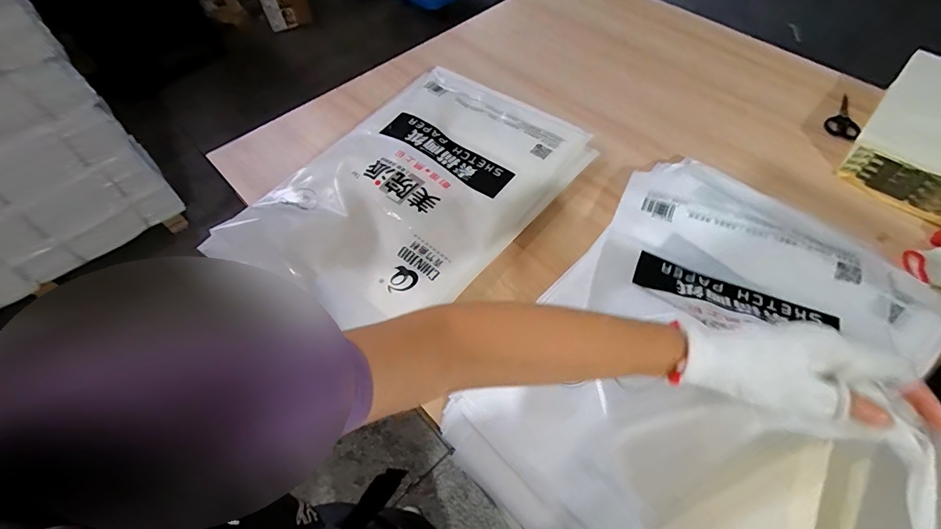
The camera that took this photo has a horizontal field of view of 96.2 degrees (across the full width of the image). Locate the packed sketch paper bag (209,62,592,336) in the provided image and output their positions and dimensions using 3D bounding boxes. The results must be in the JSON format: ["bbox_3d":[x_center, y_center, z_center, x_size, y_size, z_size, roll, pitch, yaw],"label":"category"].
[{"bbox_3d":[-0.103,-0.150,0.775,0.421,0.064,0.613,32,64,20],"label":"packed sketch paper bag"}]

